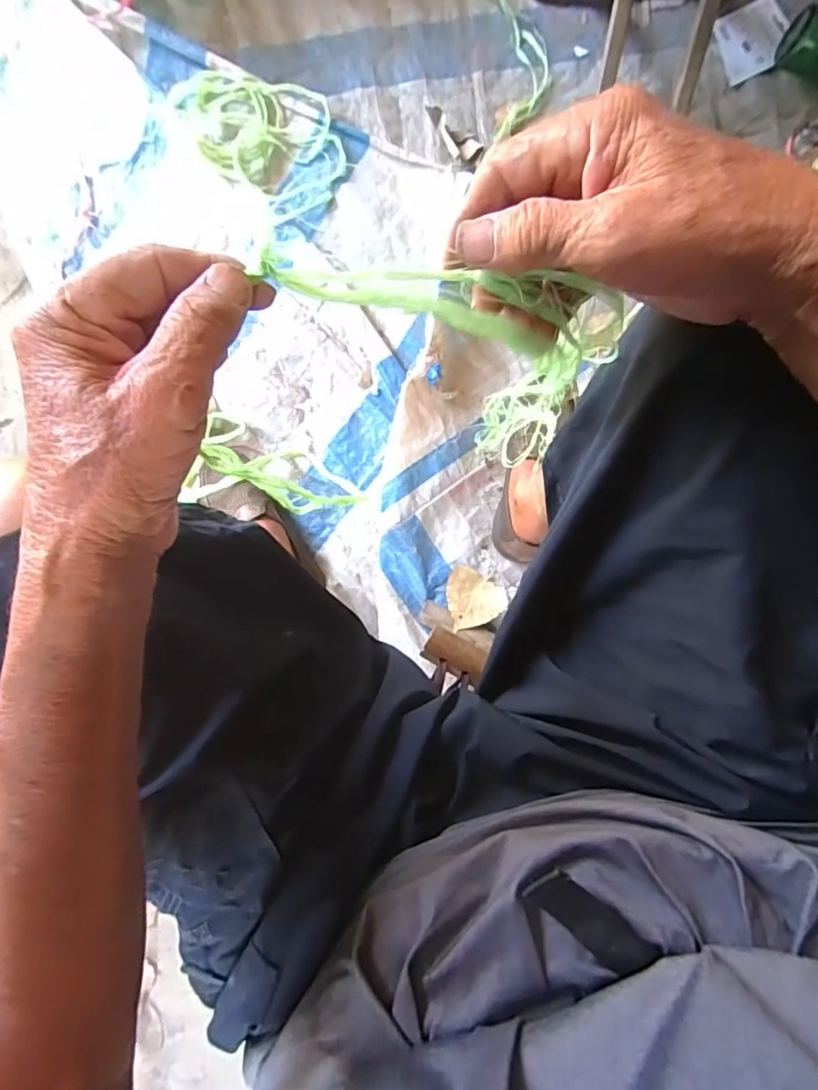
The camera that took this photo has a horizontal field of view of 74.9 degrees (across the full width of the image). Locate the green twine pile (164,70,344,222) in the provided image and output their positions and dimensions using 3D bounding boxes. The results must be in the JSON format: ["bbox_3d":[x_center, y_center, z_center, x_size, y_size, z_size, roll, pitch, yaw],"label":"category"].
[{"bbox_3d":[-0.226,-0.638,0.824,0.280,0.052,0.189,42,90,5],"label":"green twine pile"}]

